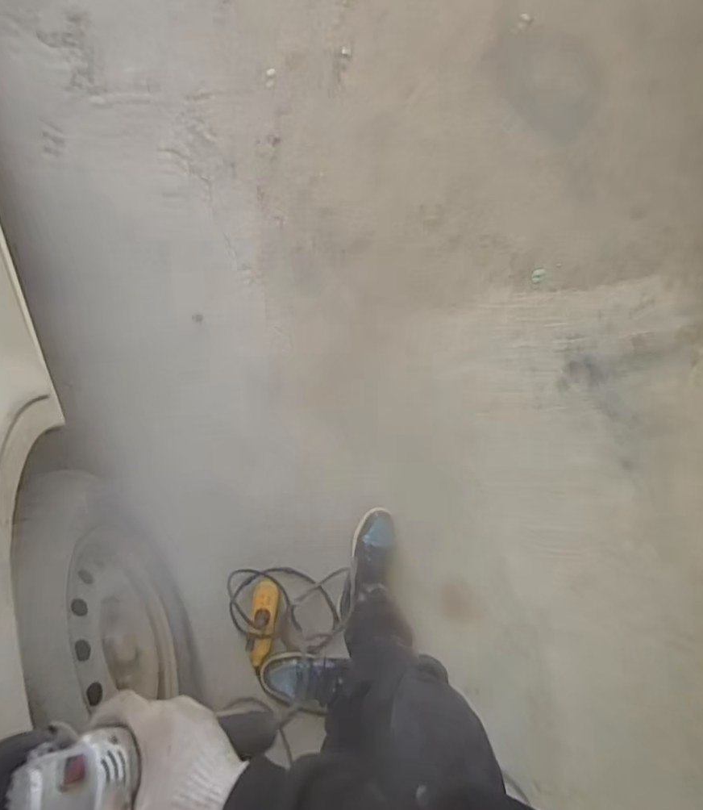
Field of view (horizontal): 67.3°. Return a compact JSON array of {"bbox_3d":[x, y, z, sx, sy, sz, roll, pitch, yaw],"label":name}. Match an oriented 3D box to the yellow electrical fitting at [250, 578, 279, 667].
[{"bbox_3d":[-0.180,0.448,1.083,0.053,0.026,0.170,7,87,-26],"label":"yellow electrical fitting"}]

